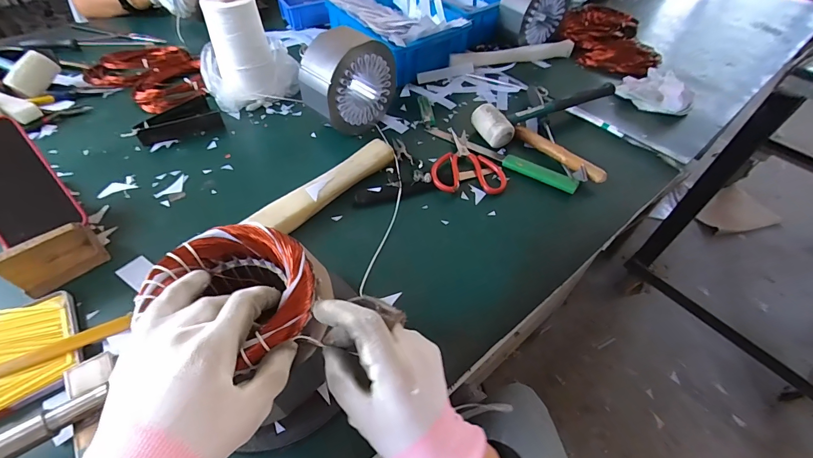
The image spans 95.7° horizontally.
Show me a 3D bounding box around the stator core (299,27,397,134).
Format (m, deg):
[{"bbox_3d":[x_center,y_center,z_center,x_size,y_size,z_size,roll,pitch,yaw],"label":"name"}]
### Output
[{"bbox_3d":[-0.096,-0.243,0.606,0.074,0.152,0.147,38,58,25],"label":"stator core"}]

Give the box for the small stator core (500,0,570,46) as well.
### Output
[{"bbox_3d":[0.270,-0.482,0.794,0.129,0.122,0.094,-21,54,-19],"label":"small stator core"}]

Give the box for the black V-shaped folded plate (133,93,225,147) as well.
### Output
[{"bbox_3d":[-0.394,-0.192,0.635,0.128,0.033,0.072,-24,55,-21],"label":"black V-shaped folded plate"}]

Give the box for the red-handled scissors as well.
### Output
[{"bbox_3d":[0.097,-0.112,0.593,0.113,0.010,0.140,2,50,-2],"label":"red-handled scissors"}]

